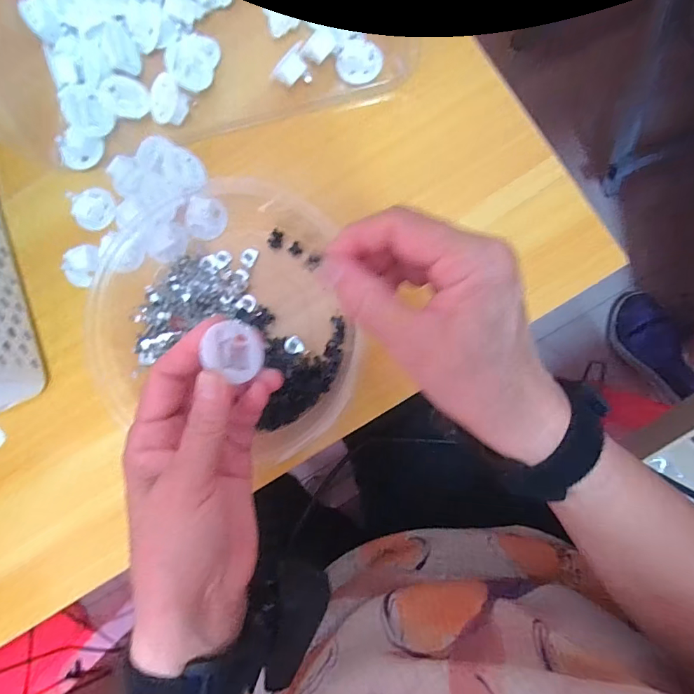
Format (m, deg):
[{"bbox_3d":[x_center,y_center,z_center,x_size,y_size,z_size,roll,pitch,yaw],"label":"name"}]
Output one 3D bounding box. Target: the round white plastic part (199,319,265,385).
[{"bbox_3d":[-0.060,0.002,0.221,0.031,0.005,0.031,11,72,-36],"label":"round white plastic part"}]

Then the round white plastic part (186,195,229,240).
[{"bbox_3d":[-0.106,-0.098,0.312,0.027,0.007,0.030,13,89,4],"label":"round white plastic part"}]

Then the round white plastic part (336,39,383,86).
[{"bbox_3d":[0.009,-0.208,0.305,0.031,0.008,0.026,7,128,-13],"label":"round white plastic part"}]

